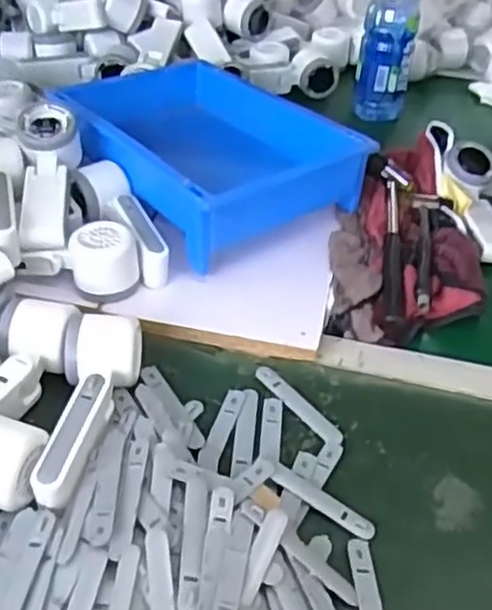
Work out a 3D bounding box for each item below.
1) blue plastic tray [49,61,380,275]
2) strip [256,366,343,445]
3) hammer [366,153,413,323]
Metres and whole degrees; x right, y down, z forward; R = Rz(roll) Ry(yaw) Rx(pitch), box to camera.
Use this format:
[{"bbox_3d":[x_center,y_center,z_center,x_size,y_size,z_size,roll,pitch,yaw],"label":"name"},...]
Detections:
[{"bbox_3d":[-0.049,-0.173,0.772,0.219,0.090,0.301,-25,48,-30],"label":"blue plastic tray"},{"bbox_3d":[0.043,0.080,0.584,0.015,0.004,0.097,-28,51,-30],"label":"strip"},{"bbox_3d":[0.142,-0.077,0.725,0.061,0.030,0.257,9,43,6],"label":"hammer"}]

